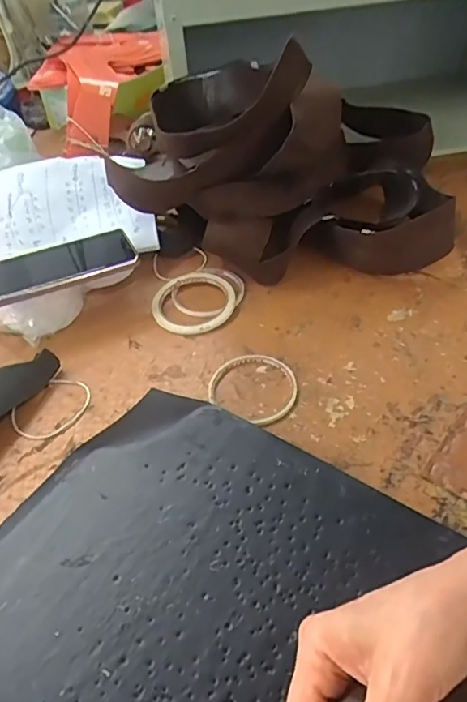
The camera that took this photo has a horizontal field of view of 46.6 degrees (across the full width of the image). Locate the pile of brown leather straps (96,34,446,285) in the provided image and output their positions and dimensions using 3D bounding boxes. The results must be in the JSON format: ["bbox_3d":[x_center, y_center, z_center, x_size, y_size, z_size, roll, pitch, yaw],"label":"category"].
[{"bbox_3d":[0.074,-0.269,0.676,0.368,0.215,0.332,1,46,8],"label":"pile of brown leather straps"}]

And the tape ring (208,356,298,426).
[{"bbox_3d":[0.020,0.033,0.524,0.082,0.008,0.076,-3,45,4],"label":"tape ring"}]

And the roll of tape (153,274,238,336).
[{"bbox_3d":[-0.044,-0.055,0.617,0.093,0.011,0.095,-3,45,4],"label":"roll of tape"}]

